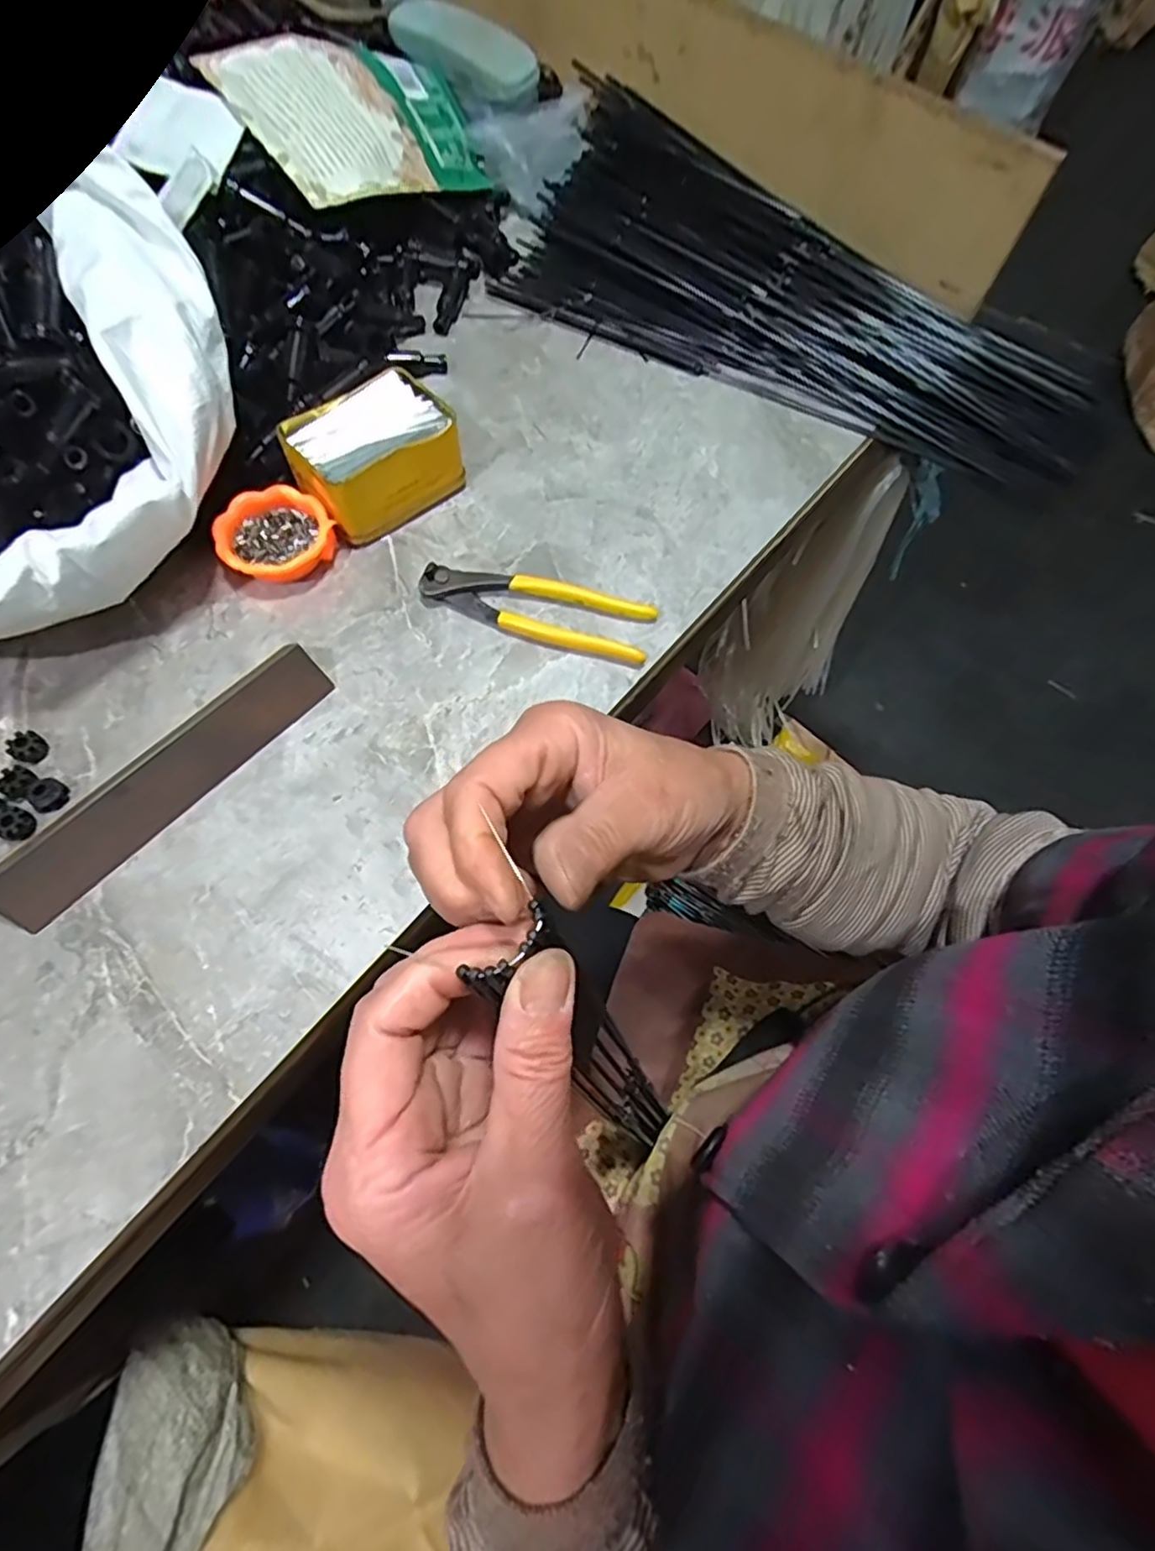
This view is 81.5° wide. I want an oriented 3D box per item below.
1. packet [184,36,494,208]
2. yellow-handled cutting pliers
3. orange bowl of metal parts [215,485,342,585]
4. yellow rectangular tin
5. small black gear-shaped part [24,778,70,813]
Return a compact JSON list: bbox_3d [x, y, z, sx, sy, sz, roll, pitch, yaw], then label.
[{"bbox_3d":[-0.186,-0.588,0.601,0.233,0.023,0.154,-40,94,-33],"label":"packet"},{"bbox_3d":[-0.028,-0.119,0.473,0.163,0.017,0.049,16,65,5],"label":"yellow-handled cutting pliers"},{"bbox_3d":[-0.213,-0.167,0.476,0.075,0.027,0.071,1,65,-2],"label":"orange bowl of metal parts"},{"bbox_3d":[-0.150,-0.238,0.500,0.088,0.059,0.117,40,69,15],"label":"yellow rectangular tin"},{"bbox_3d":[-0.313,0.012,0.397,0.020,0.008,0.020,1,65,-2],"label":"small black gear-shaped part"}]

